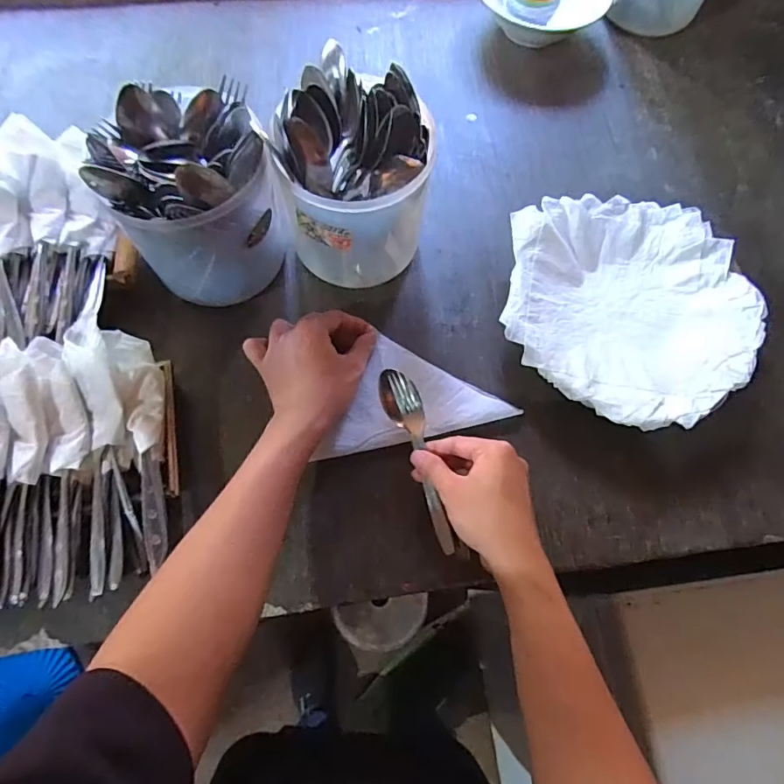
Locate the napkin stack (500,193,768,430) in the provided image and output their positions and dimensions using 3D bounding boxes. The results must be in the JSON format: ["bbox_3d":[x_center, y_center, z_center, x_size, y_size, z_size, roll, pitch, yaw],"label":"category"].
[{"bbox_3d":[0.236,-0.083,0.510,0.242,0.049,0.238,12,70,2],"label":"napkin stack"}]

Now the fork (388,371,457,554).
[{"bbox_3d":[0.026,0.059,0.443,0.024,0.014,0.161,-11,70,-6],"label":"fork"}]

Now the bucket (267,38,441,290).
[{"bbox_3d":[-0.035,-0.195,0.477,0.129,0.165,0.131,1,70,-2],"label":"bucket"}]

